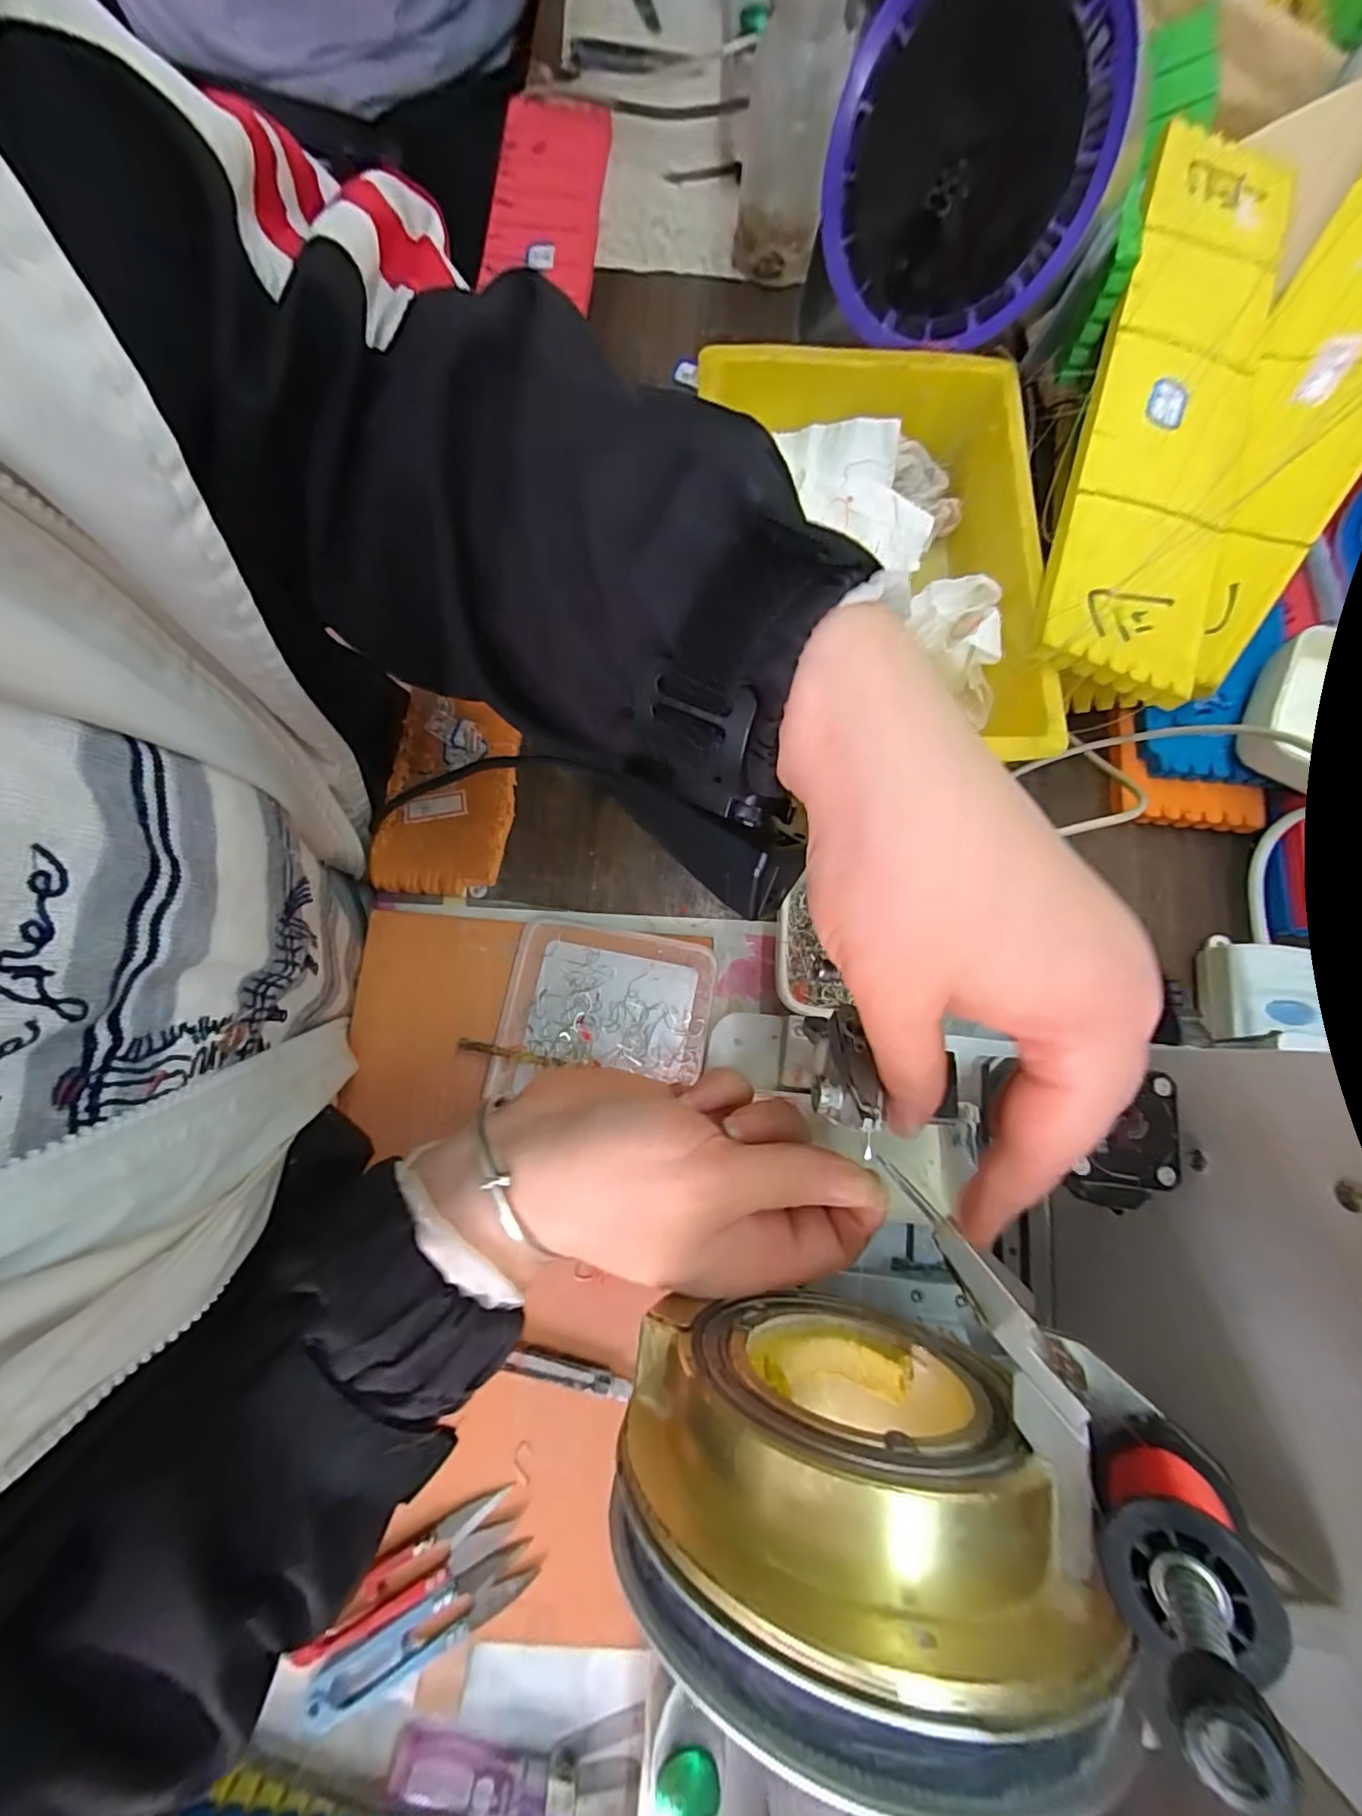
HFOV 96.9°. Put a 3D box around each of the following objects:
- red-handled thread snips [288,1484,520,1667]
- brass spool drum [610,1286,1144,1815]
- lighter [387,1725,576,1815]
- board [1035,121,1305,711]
[{"bbox_3d":[-0.118,0.293,0.266,0.092,0.007,0.022,-26,80,-6],"label":"red-handled thread snips"},{"bbox_3d":[0.036,0.139,0.149,0.098,0.093,0.044,2,79,-1],"label":"brass spool drum"},{"bbox_3d":[-0.082,0.366,0.251,0.076,0.013,0.020,14,79,1],"label":"lighter"},{"bbox_3d":[0.263,-0.274,0.322,0.080,0.017,0.347,19,79,2],"label":"board"}]

